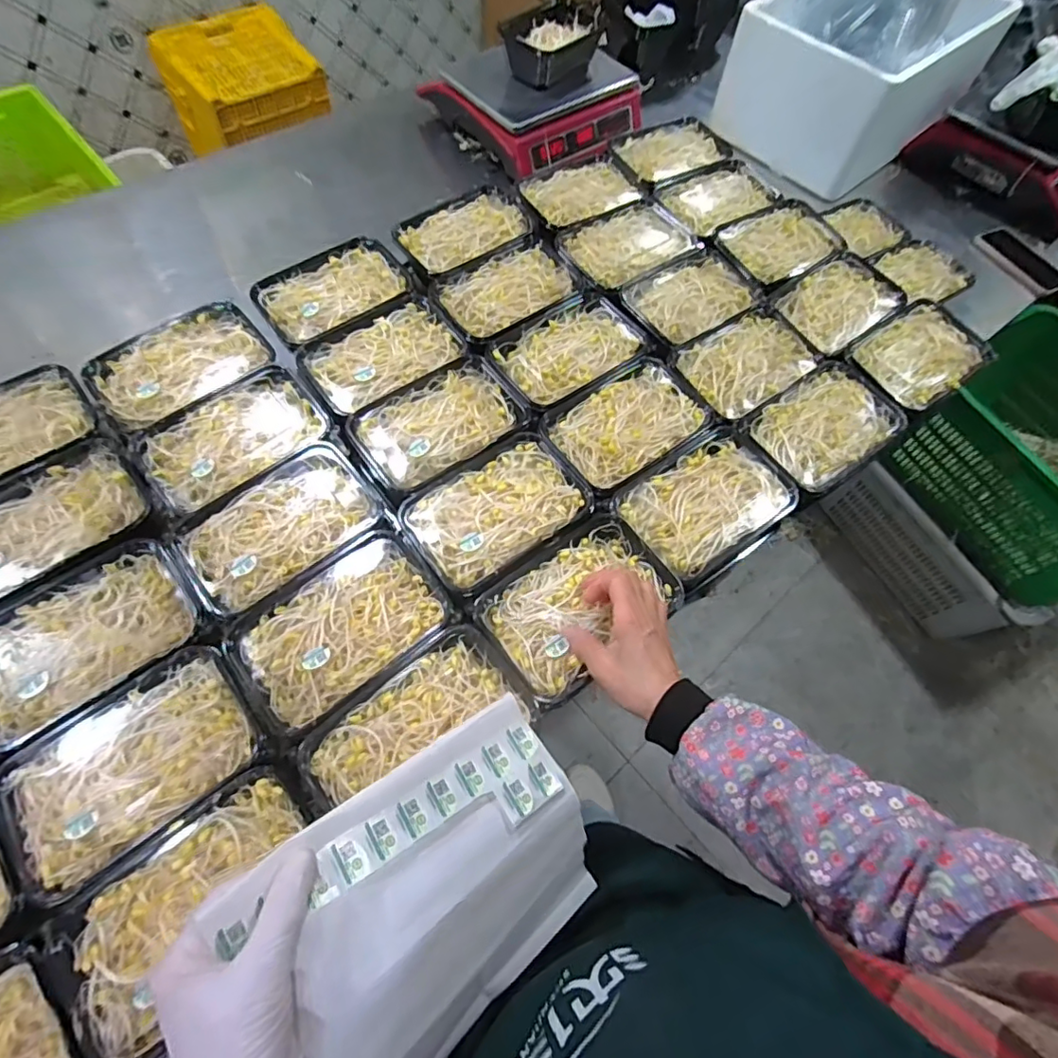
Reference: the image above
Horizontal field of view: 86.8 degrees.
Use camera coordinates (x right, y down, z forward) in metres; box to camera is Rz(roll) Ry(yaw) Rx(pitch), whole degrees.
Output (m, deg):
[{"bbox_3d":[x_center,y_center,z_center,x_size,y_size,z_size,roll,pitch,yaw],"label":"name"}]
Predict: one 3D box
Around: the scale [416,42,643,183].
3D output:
[{"bbox_3d":[0.004,-0.799,1.028,0.298,0.095,0.319,-41,73,-21],"label":"scale"}]

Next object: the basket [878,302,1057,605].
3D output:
[{"bbox_3d":[1.188,-0.158,1.275,0.464,0.262,0.606,-25,68,-15],"label":"basket"}]

